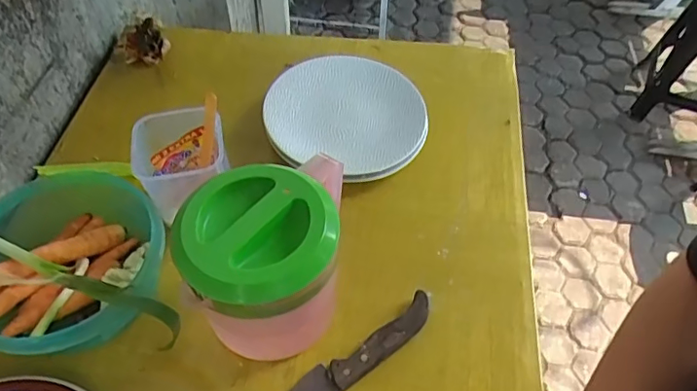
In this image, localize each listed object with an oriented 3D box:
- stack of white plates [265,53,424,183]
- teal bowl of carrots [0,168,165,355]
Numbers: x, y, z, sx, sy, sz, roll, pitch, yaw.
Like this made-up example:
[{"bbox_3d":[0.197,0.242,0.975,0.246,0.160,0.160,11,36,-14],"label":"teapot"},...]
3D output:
[{"bbox_3d":[-0.002,-0.103,0.701,0.198,0.033,0.185,13,53,8],"label":"stack of white plates"},{"bbox_3d":[-0.286,0.060,0.554,0.191,0.080,0.218,-10,53,-10],"label":"teal bowl of carrots"}]

